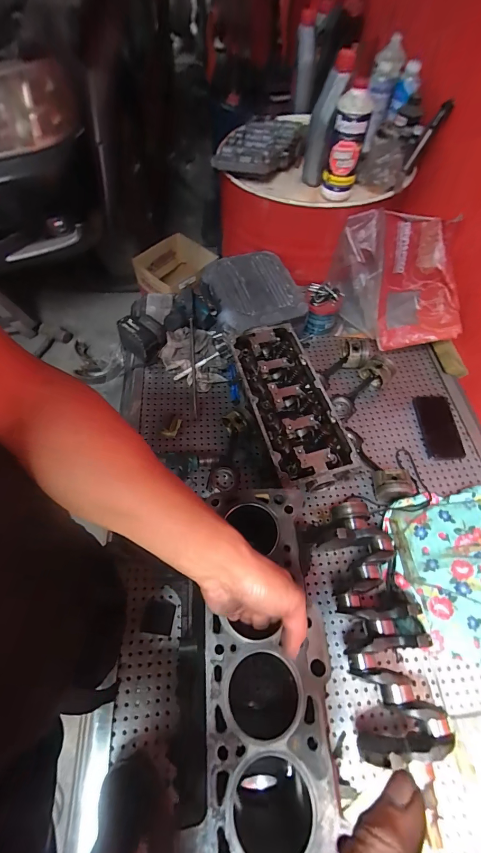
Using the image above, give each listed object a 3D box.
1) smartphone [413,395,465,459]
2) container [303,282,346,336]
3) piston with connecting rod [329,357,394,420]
[{"bbox_3d":[0.465,-0.002,0.789,0.077,0.013,0.166,2,58,0],"label":"smartphone"},{"bbox_3d":[0.224,-0.328,0.937,0.096,0.114,0.086,1,58,-1],"label":"container"},{"bbox_3d":[0.295,-0.092,0.831,0.071,0.077,0.172,41,83,21],"label":"piston with connecting rod"}]

